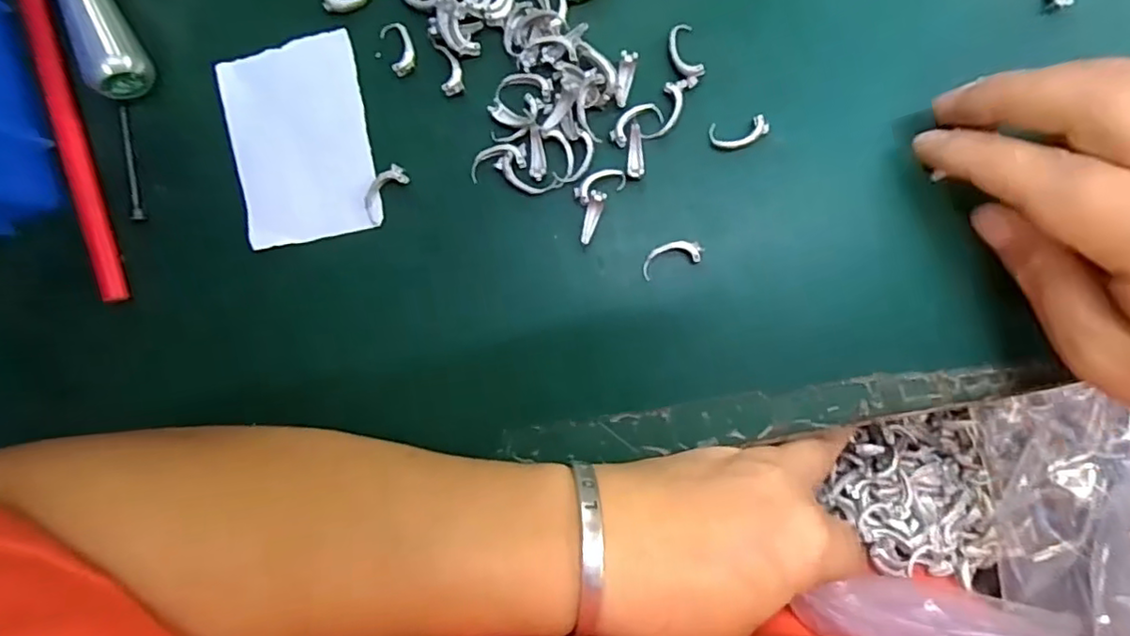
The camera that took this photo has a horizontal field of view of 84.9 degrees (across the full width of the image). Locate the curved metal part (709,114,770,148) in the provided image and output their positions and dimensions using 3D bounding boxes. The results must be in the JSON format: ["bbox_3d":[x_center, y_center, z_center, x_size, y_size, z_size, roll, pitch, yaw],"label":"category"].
[{"bbox_3d":[0.065,-0.069,0.230,0.021,0.005,0.010,-7,92,4],"label":"curved metal part"}]

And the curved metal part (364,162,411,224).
[{"bbox_3d":[-0.071,-0.049,0.237,0.011,0.007,0.023,39,94,1],"label":"curved metal part"}]

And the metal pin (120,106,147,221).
[{"bbox_3d":[-0.170,-0.060,0.240,0.005,0.006,0.045,-10,92,4],"label":"metal pin"}]

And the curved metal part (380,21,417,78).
[{"bbox_3d":[-0.063,-0.103,0.235,0.010,0.005,0.020,-22,91,4],"label":"curved metal part"}]

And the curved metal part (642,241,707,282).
[{"bbox_3d":[0.040,-0.023,0.232,0.024,0.005,0.011,-21,91,4],"label":"curved metal part"}]

